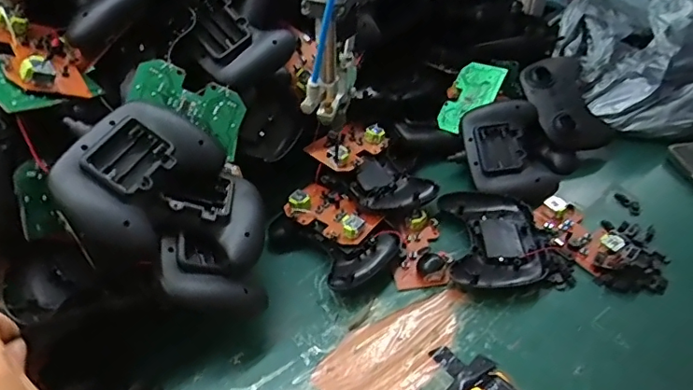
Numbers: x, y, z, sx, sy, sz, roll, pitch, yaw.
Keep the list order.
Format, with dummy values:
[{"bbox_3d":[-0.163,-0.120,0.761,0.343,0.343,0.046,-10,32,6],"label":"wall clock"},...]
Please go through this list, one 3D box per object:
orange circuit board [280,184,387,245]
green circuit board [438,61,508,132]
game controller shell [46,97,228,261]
[{"bbox_3d":[-0.016,0.019,0.517,0.087,0.020,0.047,28,50,27],"label":"orange circuit board"},{"bbox_3d":[0.149,-0.116,0.626,0.062,0.007,0.087,21,86,39],"label":"green circuit board"},{"bbox_3d":[-0.157,-0.015,0.397,0.088,0.038,0.120,42,59,-9],"label":"game controller shell"}]

